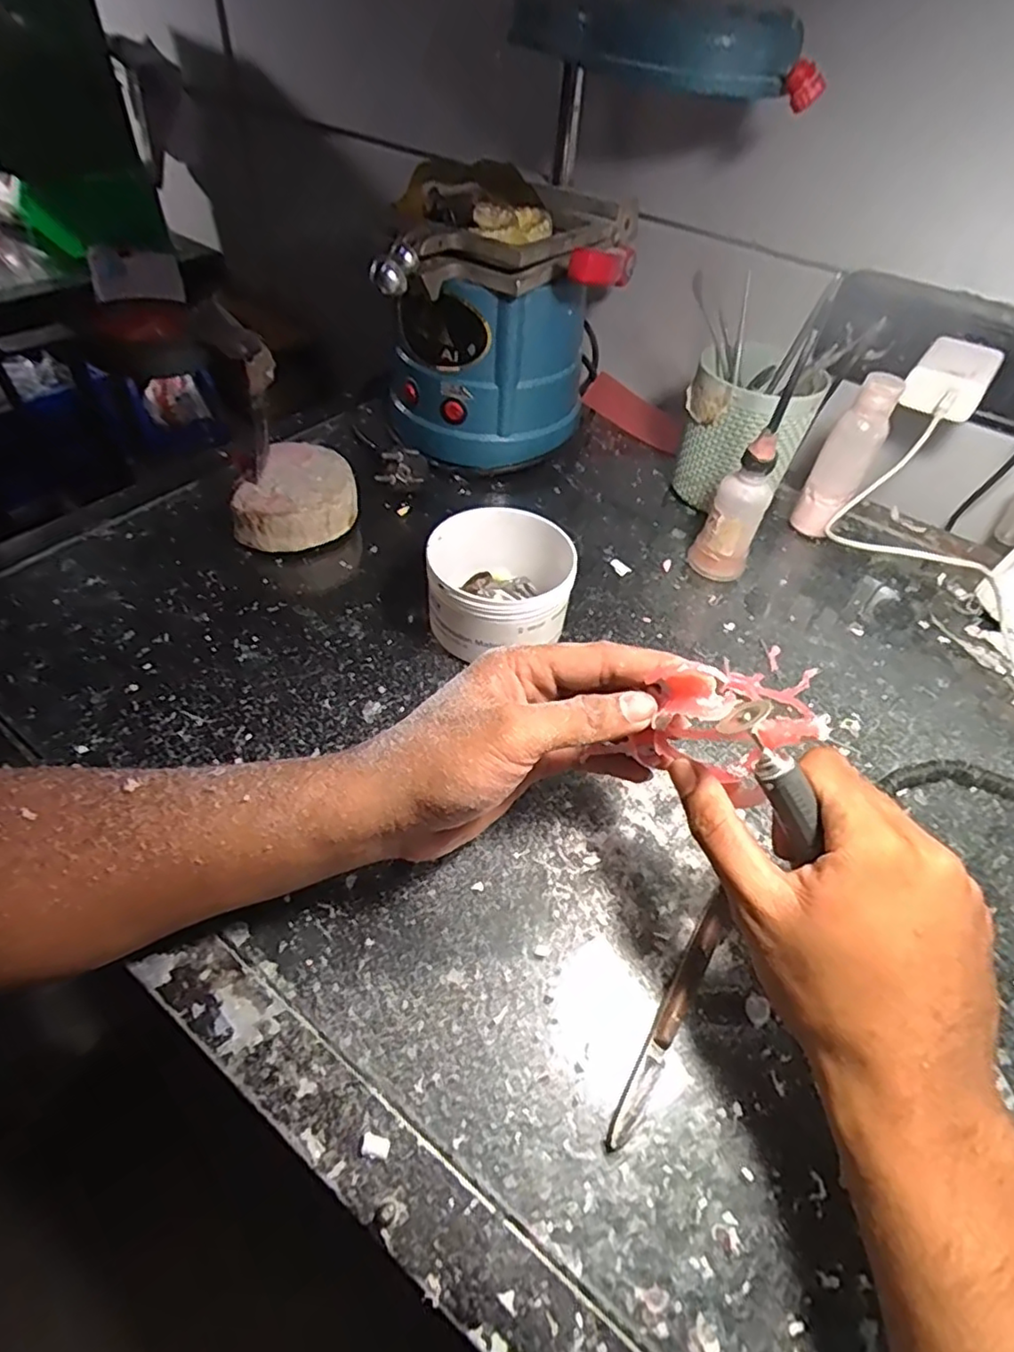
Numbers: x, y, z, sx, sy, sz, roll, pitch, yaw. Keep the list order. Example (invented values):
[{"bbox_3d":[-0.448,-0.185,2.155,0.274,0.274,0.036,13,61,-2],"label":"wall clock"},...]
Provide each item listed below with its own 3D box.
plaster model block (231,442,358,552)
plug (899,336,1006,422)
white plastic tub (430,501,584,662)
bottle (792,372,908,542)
[{"bbox_3d":[-0.156,-0.134,0.481,0.079,0.044,0.093,11,49,4],"label":"plaster model block"},{"bbox_3d":[0.342,-0.229,0.485,0.051,0.033,0.074,33,54,21],"label":"plug"},{"bbox_3d":[-0.004,-0.057,0.412,0.094,0.062,0.100,-1,50,-6],"label":"white plastic tub"},{"bbox_3d":[0.261,-0.165,0.494,0.034,0.128,0.029,29,53,19],"label":"bottle"}]

